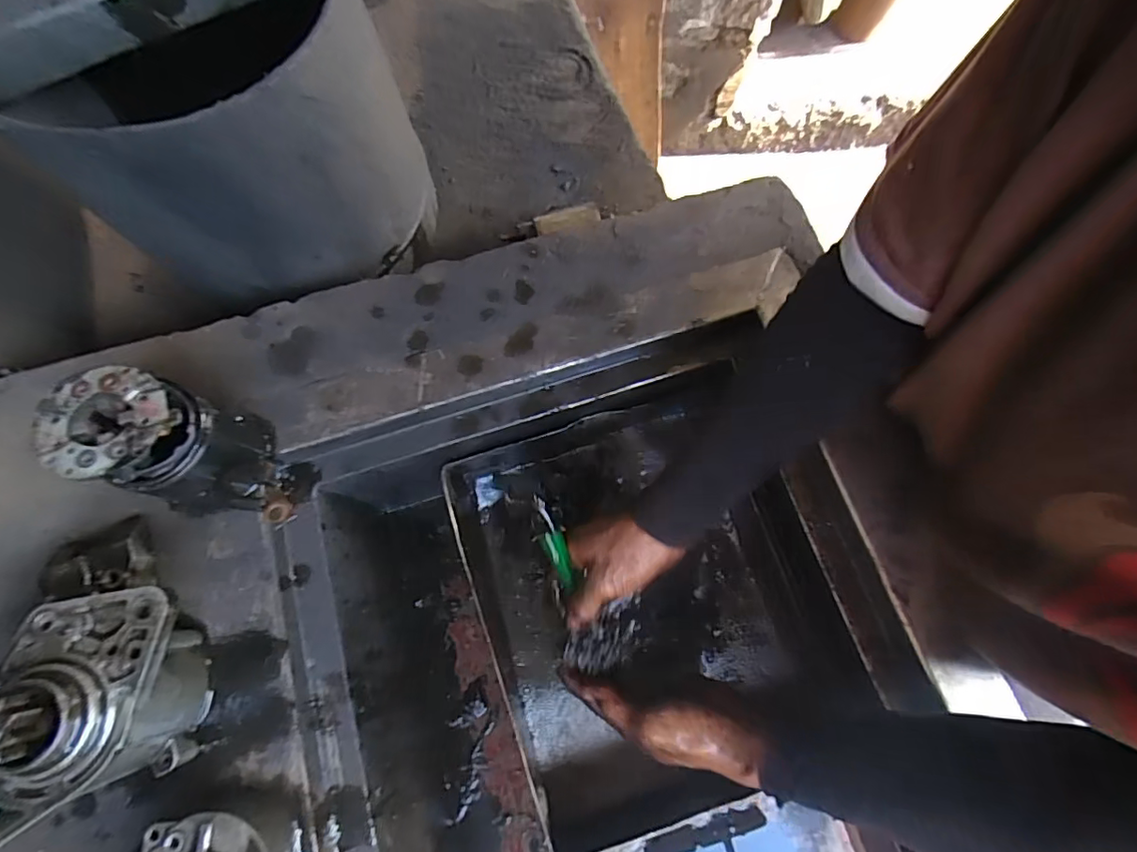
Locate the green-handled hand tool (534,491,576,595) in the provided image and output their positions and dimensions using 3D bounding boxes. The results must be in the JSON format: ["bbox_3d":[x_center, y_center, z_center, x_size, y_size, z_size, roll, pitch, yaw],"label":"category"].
[{"bbox_3d":[-0.011,0.098,0.451,0.016,0.009,0.091,-19,101,-4],"label":"green-handled hand tool"}]

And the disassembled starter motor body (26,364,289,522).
[{"bbox_3d":[-0.273,0.016,0.387,0.079,0.151,0.085,-6,73,-1],"label":"disassembled starter motor body"}]

